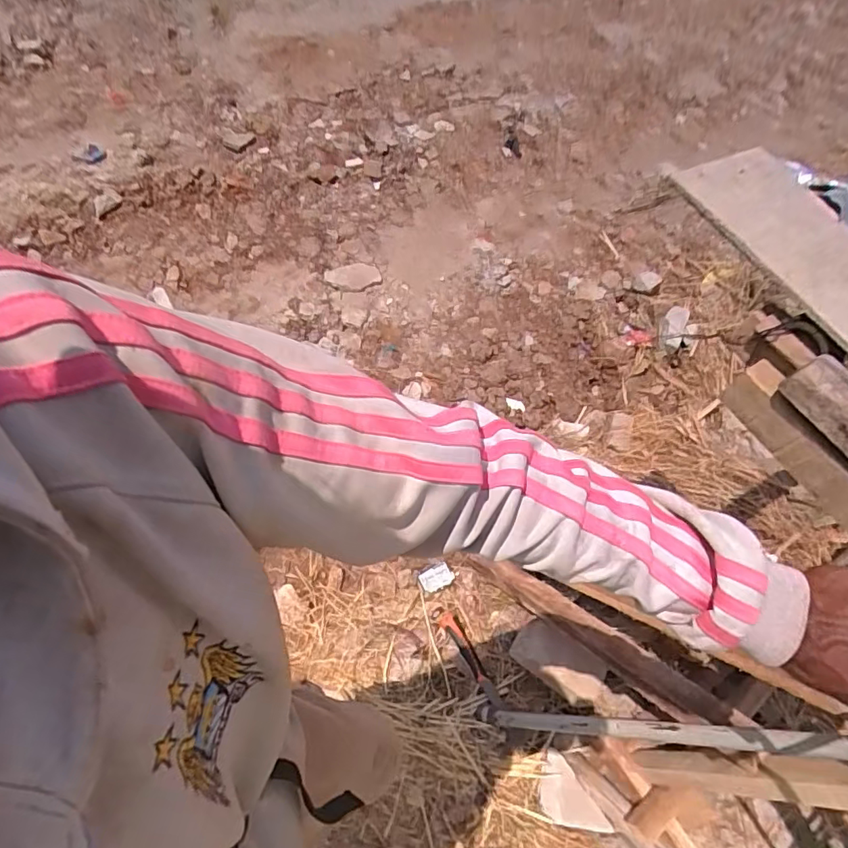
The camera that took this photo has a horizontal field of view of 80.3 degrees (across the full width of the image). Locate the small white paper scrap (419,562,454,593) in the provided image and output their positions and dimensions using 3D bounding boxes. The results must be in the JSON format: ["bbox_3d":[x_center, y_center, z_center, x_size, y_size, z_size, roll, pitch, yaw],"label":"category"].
[{"bbox_3d":[0.033,0.426,1.393,0.090,0.009,0.061,-29,81,-2],"label":"small white paper scrap"}]

